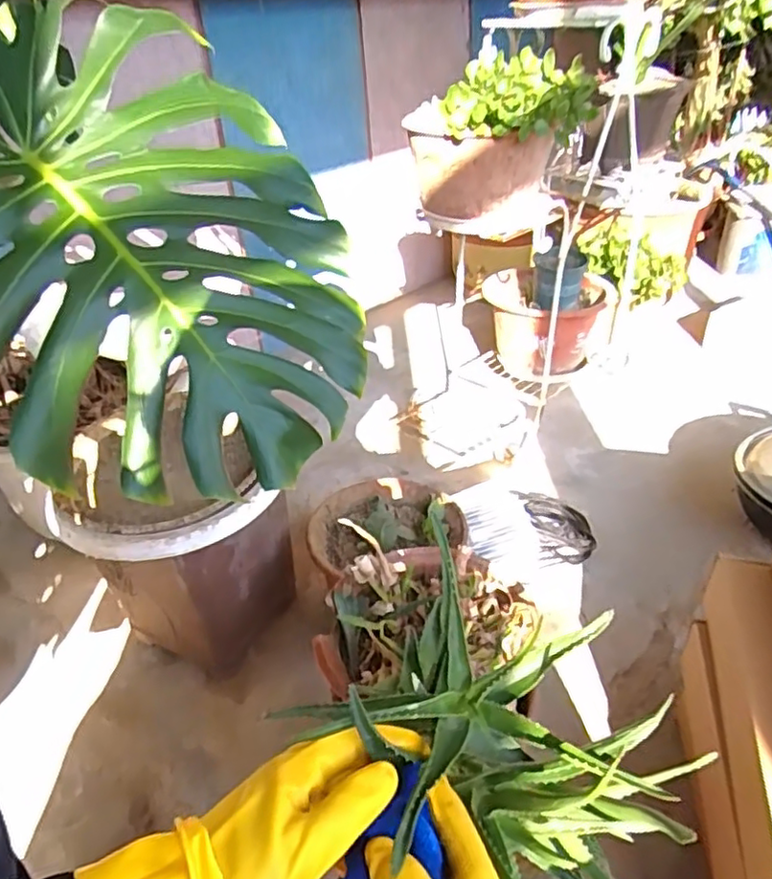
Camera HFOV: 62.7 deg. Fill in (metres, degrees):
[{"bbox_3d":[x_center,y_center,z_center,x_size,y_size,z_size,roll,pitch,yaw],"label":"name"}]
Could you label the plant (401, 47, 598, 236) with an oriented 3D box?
[{"bbox_3d":[0.168,-0.470,1.032,0.244,0.237,0.218,-11,36,-9],"label":"plant"}]

